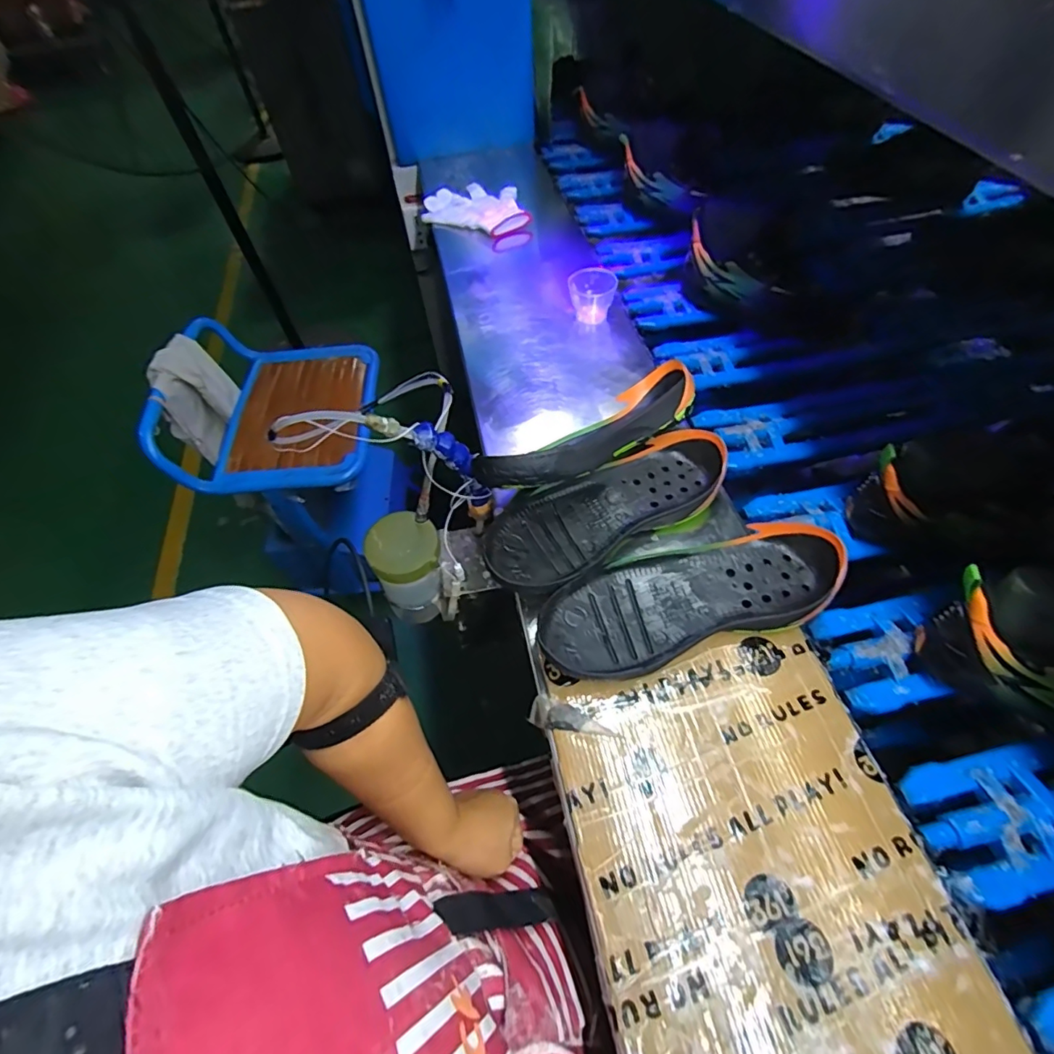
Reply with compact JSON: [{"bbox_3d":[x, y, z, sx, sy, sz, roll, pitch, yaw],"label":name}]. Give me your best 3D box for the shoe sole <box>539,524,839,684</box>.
[{"bbox_3d":[0.135,0.056,0.433,0.255,0.044,0.099,-16,58,-7],"label":"shoe sole"}]

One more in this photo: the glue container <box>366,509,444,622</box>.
[{"bbox_3d":[-0.125,0.050,0.558,0.075,0.126,0.069,-22,57,-9],"label":"glue container"}]

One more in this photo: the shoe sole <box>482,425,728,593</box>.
[{"bbox_3d":[0.077,-0.018,0.494,0.254,0.044,0.096,-27,60,-14],"label":"shoe sole"}]

